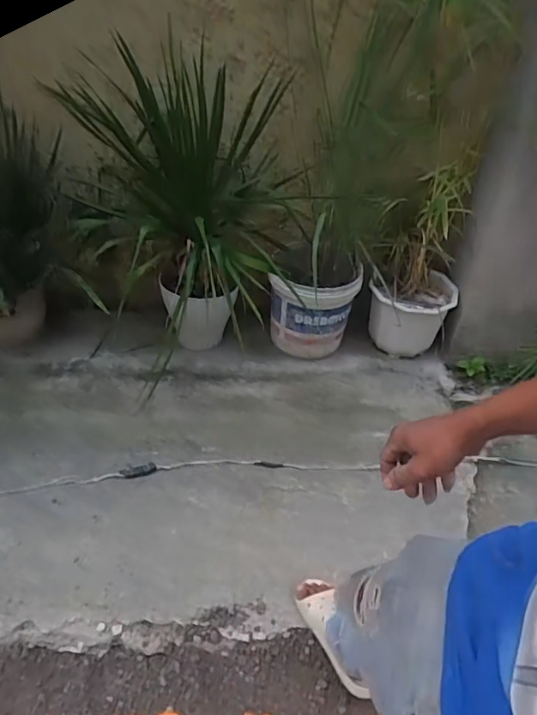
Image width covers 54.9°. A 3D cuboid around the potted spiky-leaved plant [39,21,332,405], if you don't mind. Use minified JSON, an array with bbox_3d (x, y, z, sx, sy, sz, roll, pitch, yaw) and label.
[{"bbox_3d":[-0.232,-0.441,1.647,0.634,0.800,0.583,-16,41,-26],"label":"potted spiky-leaved plant"}]

